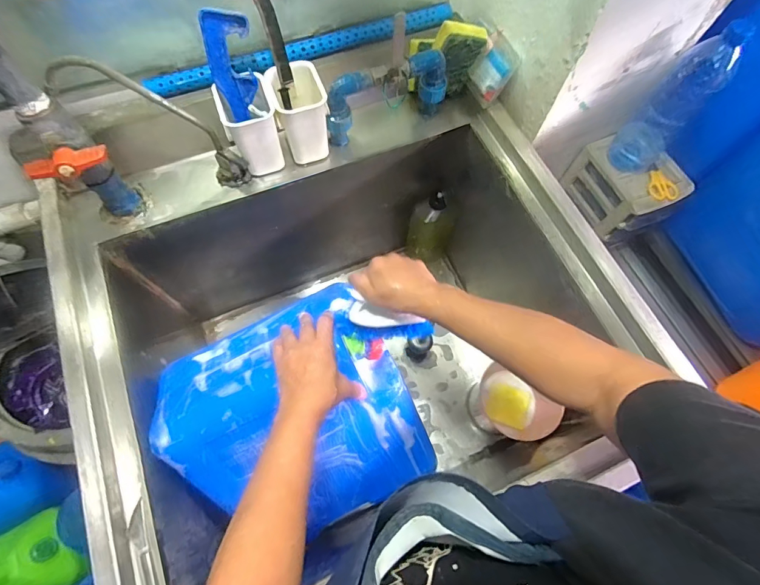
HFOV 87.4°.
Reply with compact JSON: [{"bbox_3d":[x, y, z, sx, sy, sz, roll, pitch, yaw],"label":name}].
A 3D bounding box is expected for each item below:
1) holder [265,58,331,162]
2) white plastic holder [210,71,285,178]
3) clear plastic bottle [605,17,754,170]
[{"bbox_3d":[-0.121,-0.271,0.599,0.070,0.103,0.094,-18,70,-9],"label":"holder"},{"bbox_3d":[-0.184,-0.236,0.581,0.072,0.118,0.080,-19,70,-9],"label":"white plastic holder"},{"bbox_3d":[0.475,-0.304,0.640,0.077,0.241,0.078,-40,75,-16],"label":"clear plastic bottle"}]

